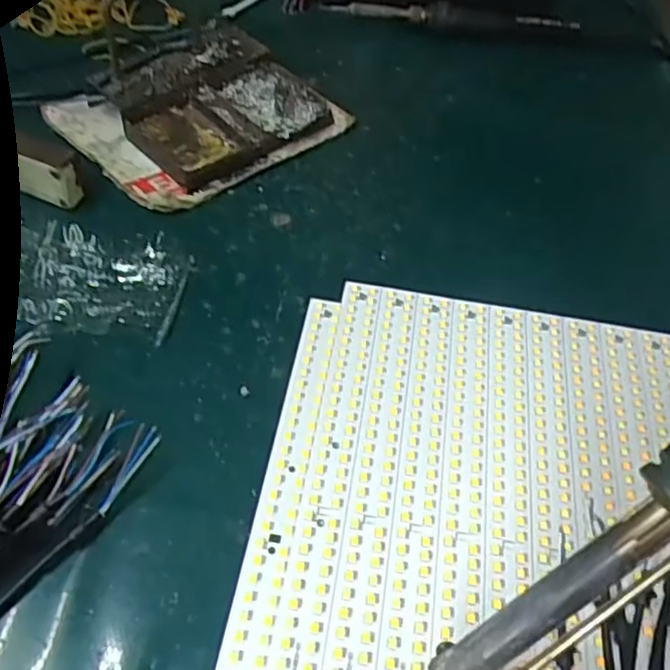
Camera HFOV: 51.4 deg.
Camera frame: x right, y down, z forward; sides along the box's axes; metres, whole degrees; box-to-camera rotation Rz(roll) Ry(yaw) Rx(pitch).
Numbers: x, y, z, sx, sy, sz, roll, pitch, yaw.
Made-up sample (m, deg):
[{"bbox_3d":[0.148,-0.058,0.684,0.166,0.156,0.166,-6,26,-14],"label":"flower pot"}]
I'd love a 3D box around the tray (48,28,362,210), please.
[{"bbox_3d":[-0.081,-0.138,0.420,0.146,0.032,0.115,-33,60,-29],"label":"tray"}]

